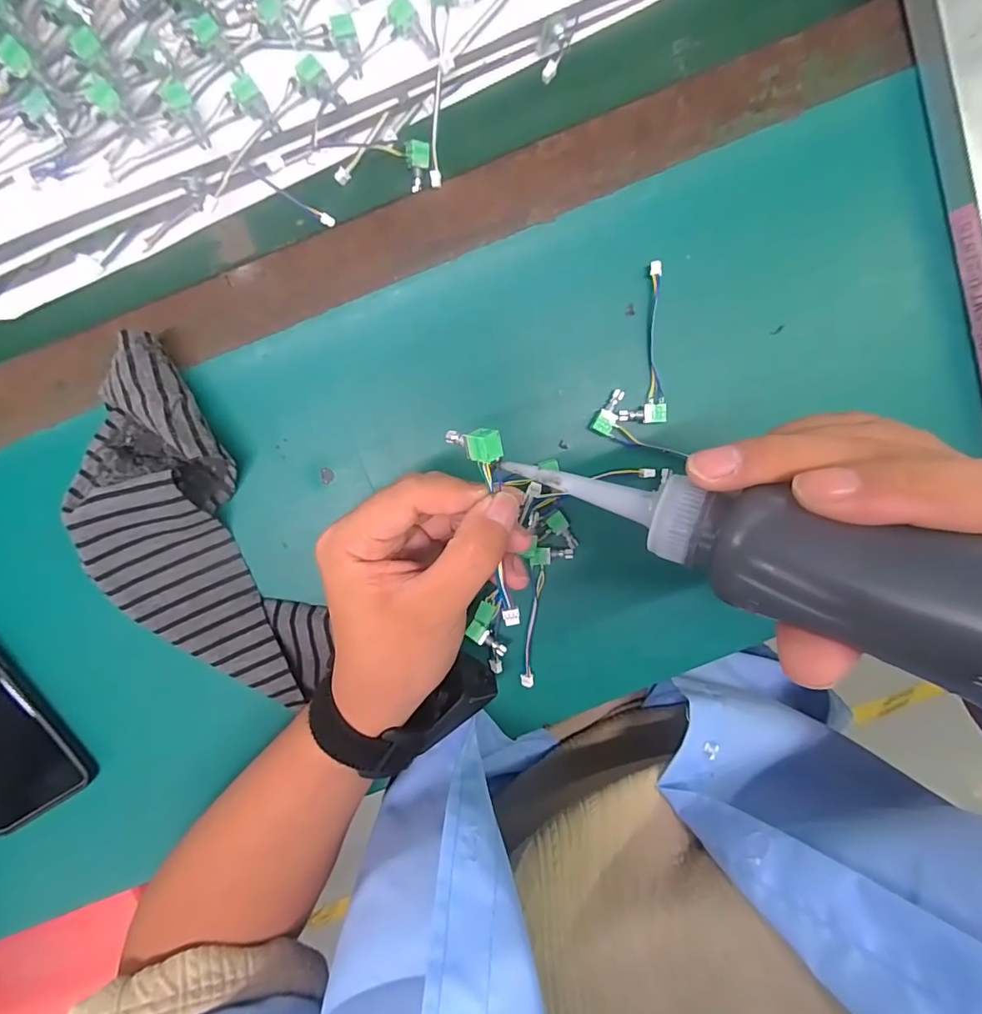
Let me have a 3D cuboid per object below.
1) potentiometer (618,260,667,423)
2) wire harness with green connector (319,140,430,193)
[{"bbox_3d":[0.101,-0.098,0.305,0.028,0.006,0.094,8,96,-2],"label":"potentiometer"},{"bbox_3d":[-0.070,-0.209,0.302,0.065,0.011,0.023,9,96,-2],"label":"wire harness with green connector"}]

